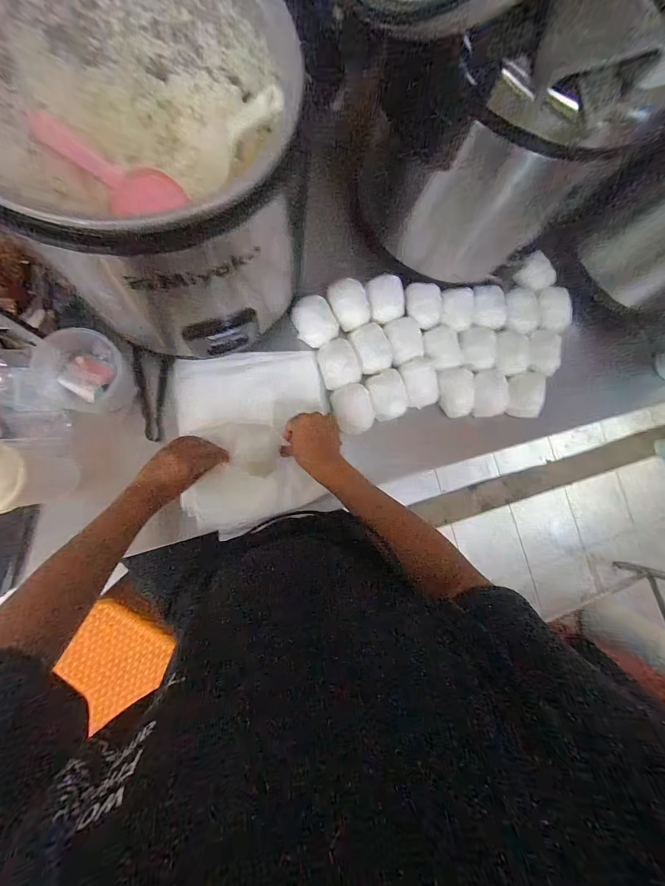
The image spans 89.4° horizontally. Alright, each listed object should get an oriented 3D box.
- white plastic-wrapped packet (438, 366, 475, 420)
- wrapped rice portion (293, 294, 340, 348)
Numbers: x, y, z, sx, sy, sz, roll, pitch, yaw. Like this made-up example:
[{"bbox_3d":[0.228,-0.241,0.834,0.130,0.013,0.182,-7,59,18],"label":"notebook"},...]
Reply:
[{"bbox_3d":[0.239,-0.097,0.653,0.069,0.028,0.092,-12,87,-9],"label":"white plastic-wrapped packet"},{"bbox_3d":[-0.032,-0.222,0.615,0.069,0.031,0.086,-26,89,-10],"label":"wrapped rice portion"}]

